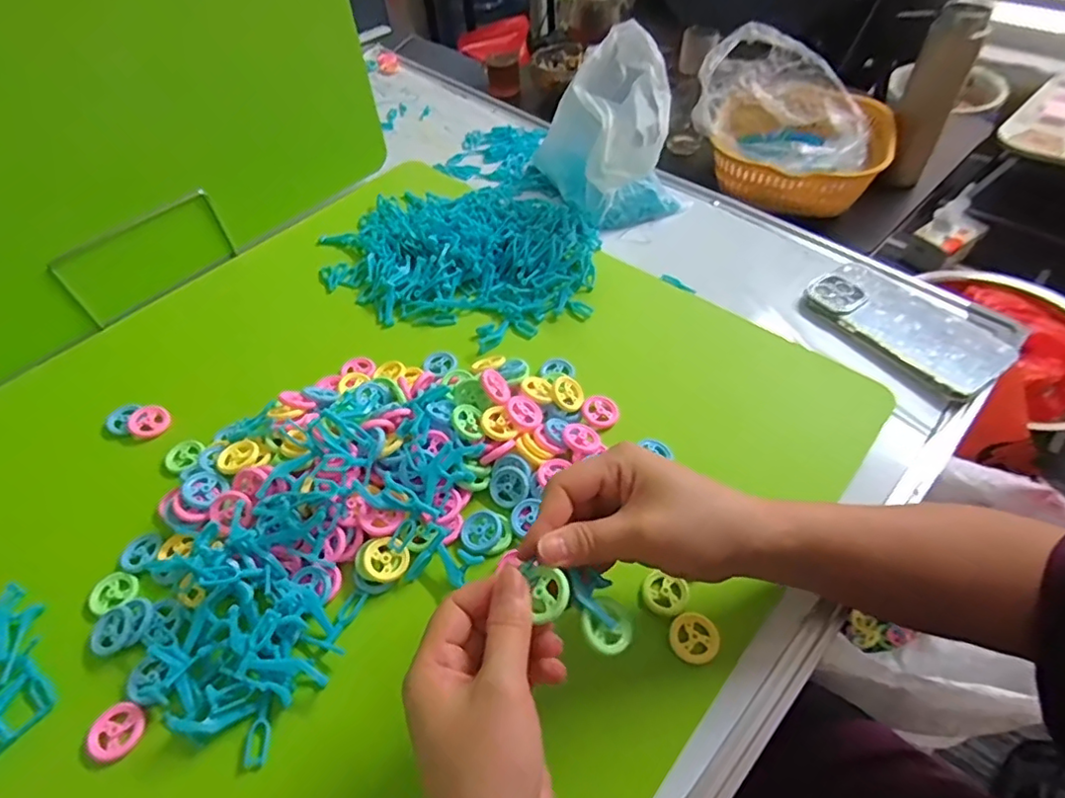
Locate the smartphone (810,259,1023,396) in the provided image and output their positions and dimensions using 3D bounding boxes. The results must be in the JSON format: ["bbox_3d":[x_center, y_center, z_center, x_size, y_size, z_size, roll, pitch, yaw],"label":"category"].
[{"bbox_3d":[0.337,-0.071,0.526,0.091,0.016,0.163,-32,55,-21],"label":"smartphone"}]

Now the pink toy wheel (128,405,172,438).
[{"bbox_3d":[-0.316,0.018,0.481,0.030,0.006,0.030,41,50,8],"label":"pink toy wheel"}]

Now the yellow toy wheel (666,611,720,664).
[{"bbox_3d":[0.101,0.148,0.363,0.030,0.004,0.030,-2,50,2],"label":"yellow toy wheel"}]

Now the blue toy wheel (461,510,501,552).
[{"bbox_3d":[-0.037,0.092,0.411,0.029,0.004,0.028,-2,50,2],"label":"blue toy wheel"}]

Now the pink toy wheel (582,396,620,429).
[{"bbox_3d":[0.055,0.010,0.476,0.029,0.011,0.025,6,55,6],"label":"pink toy wheel"}]

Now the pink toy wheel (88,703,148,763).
[{"bbox_3d":[-0.245,0.196,0.344,0.031,0.004,0.029,-2,50,2],"label":"pink toy wheel"}]

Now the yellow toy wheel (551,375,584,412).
[{"bbox_3d":[0.029,-0.004,0.476,0.027,0.005,0.028,35,58,-3],"label":"yellow toy wheel"}]

